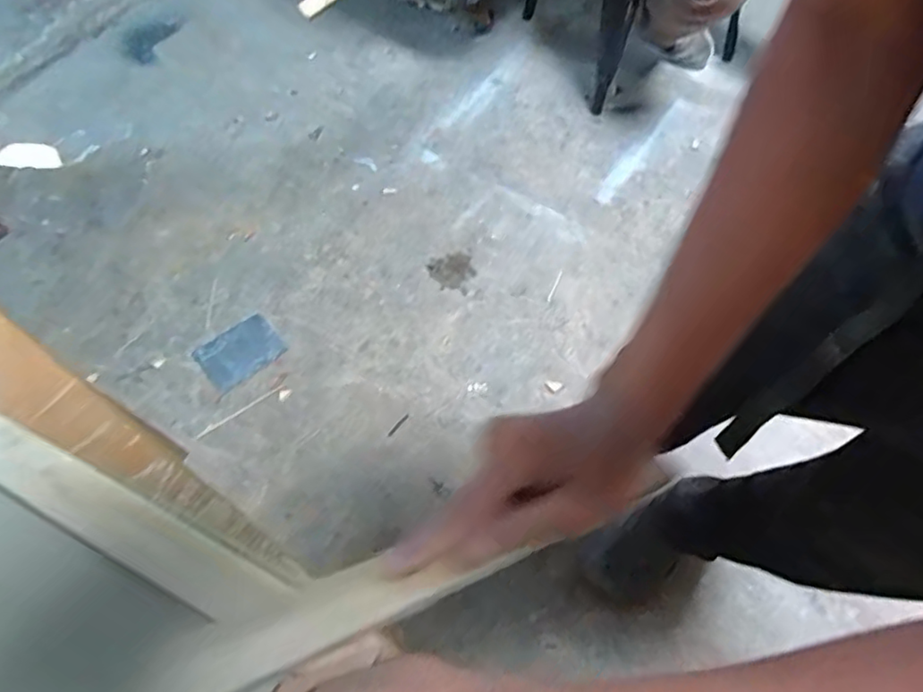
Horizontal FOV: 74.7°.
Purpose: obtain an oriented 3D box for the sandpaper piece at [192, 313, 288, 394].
[{"bbox_3d":[-0.460,0.009,1.250,0.157,0.006,0.118,-35,71,-18],"label":"sandpaper piece"}]

